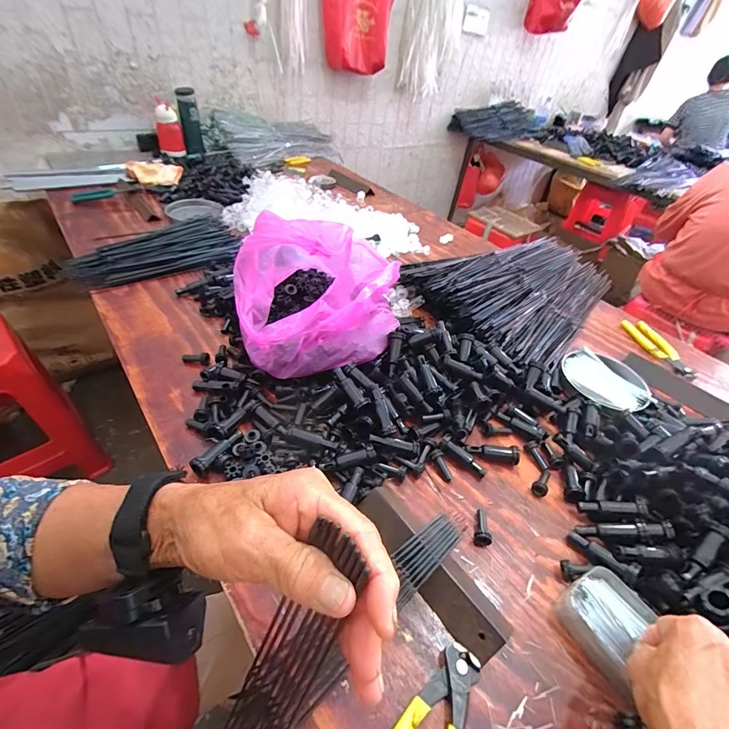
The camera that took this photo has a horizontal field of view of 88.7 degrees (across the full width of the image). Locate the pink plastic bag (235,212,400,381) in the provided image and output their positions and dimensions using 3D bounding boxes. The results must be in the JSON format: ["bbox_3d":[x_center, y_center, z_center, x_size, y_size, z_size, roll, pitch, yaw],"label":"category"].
[{"bbox_3d":[-0.072,-0.119,0.558,0.225,0.185,0.245,-5,43,-14],"label":"pink plastic bag"}]

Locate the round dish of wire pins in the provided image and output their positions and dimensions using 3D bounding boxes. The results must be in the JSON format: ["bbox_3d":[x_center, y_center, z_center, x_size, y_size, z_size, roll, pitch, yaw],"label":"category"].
[{"bbox_3d":[0.382,0.028,0.600,0.117,0.024,0.132,-5,43,-14],"label":"round dish of wire pins"}]

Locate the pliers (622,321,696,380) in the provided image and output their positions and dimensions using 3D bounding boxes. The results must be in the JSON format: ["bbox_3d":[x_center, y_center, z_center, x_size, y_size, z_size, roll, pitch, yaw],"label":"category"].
[{"bbox_3d":[0.568,-0.032,0.713,0.055,0.012,0.167,1,42,-8],"label":"pliers"}]

